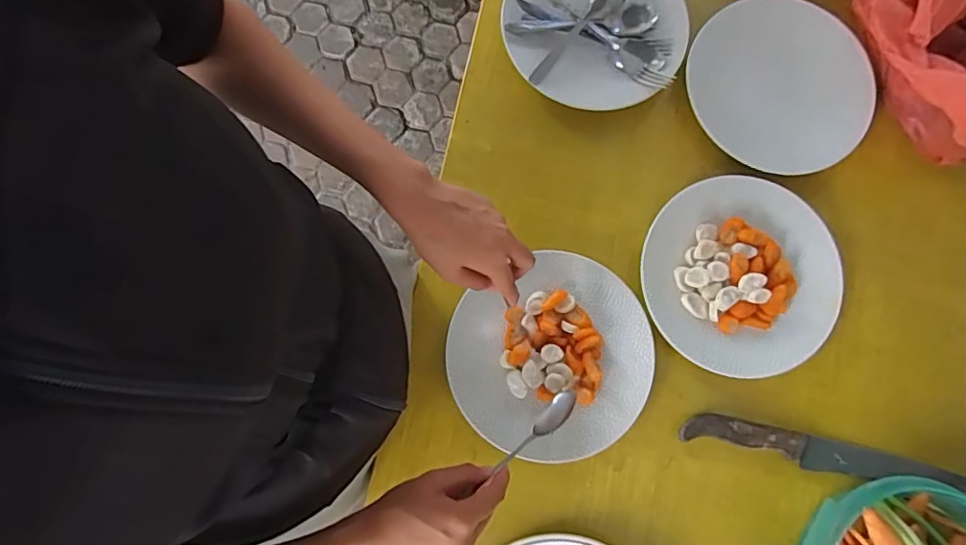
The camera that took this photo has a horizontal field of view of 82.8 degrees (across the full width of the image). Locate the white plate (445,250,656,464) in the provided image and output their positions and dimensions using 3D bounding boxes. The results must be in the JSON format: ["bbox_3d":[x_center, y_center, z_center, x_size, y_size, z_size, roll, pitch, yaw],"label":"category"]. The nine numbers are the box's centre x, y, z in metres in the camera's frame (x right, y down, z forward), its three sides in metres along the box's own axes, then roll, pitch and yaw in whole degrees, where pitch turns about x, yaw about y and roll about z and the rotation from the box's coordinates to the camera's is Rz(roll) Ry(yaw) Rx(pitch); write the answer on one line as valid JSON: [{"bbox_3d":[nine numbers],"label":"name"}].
[{"bbox_3d":[0.072,0.085,0.546,0.200,0.024,0.185,0,80,0],"label":"white plate"}]

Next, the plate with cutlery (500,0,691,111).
[{"bbox_3d":[0.125,-0.276,0.616,0.195,0.033,0.195,0,80,0],"label":"plate with cutlery"}]

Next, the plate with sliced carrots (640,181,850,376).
[{"bbox_3d":[0.269,0.004,0.576,0.197,0.042,0.199,0,80,0],"label":"plate with sliced carrots"}]

